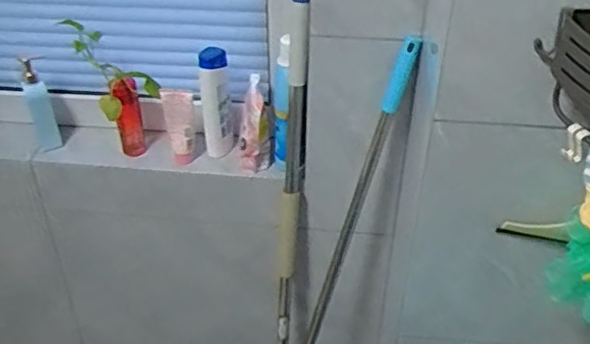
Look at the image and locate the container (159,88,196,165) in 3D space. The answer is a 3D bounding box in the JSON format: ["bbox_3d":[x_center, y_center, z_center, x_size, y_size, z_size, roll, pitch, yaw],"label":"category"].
[{"bbox_3d":[-0.208,-0.084,1.114,0.055,0.139,0.031,-9,37,-13],"label":"container"}]

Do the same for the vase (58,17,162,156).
[{"bbox_3d":[-0.315,-0.139,1.111,0.105,0.233,0.132,-22,42,-28],"label":"vase"}]

